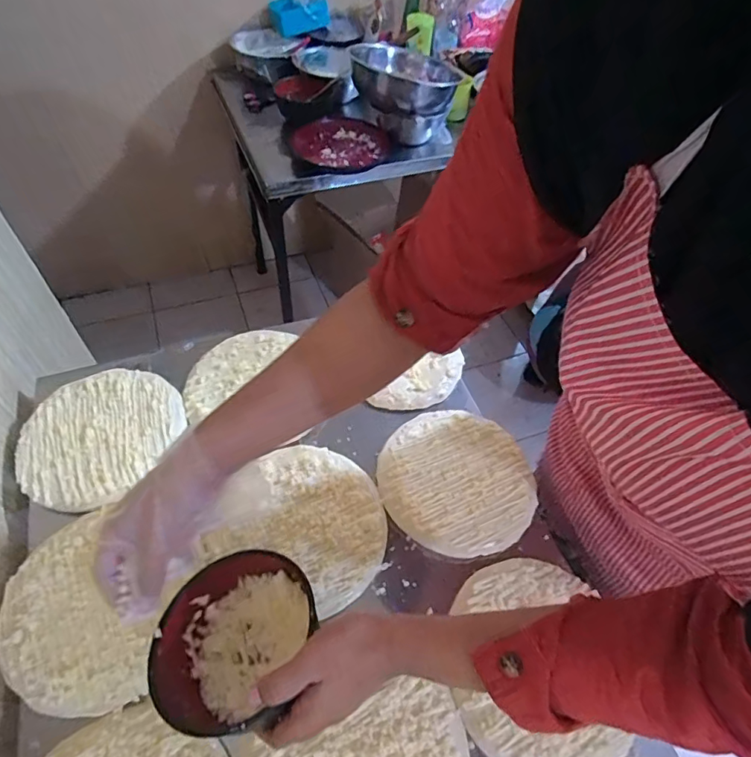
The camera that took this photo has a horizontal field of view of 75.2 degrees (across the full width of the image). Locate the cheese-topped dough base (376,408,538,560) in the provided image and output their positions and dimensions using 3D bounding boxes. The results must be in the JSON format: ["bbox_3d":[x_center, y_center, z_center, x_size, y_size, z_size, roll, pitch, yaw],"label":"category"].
[{"bbox_3d":[0.105,0.131,0.634,0.196,0.020,0.193,2,52,-3],"label":"cheese-topped dough base"}]

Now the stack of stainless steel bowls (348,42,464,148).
[{"bbox_3d":[0.062,-0.673,1.154,0.230,0.149,0.212,-6,53,-9],"label":"stack of stainless steel bowls"}]

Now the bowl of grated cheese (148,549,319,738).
[{"bbox_3d":[-0.119,0.230,0.432,0.138,0.060,0.138,-3,50,4],"label":"bowl of grated cheese"}]

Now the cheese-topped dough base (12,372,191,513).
[{"bbox_3d":[-0.363,0.069,0.638,0.176,0.014,0.199,25,54,14],"label":"cheese-topped dough base"}]

